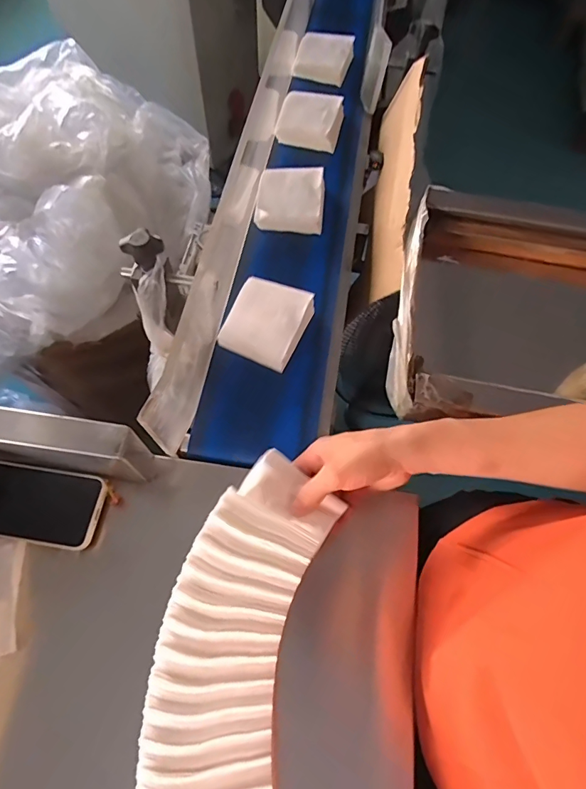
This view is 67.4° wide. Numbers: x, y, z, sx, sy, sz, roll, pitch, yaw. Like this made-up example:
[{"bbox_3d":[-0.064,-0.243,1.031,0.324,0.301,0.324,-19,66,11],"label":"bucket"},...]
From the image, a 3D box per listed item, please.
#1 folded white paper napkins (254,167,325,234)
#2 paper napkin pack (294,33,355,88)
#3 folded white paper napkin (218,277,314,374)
[{"bbox_3d":[-0.003,-0.288,0.644,0.098,0.042,0.107,6,66,-1],"label":"folded white paper napkins"},{"bbox_3d":[0.054,-0.613,0.798,0.095,0.026,0.121,17,66,4],"label":"paper napkin pack"},{"bbox_3d":[-0.031,-0.092,0.551,0.092,0.032,0.100,24,67,7],"label":"folded white paper napkin"}]

